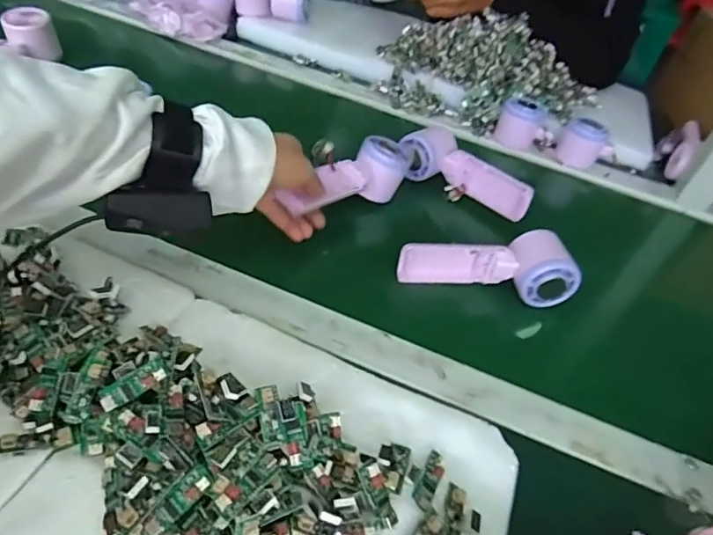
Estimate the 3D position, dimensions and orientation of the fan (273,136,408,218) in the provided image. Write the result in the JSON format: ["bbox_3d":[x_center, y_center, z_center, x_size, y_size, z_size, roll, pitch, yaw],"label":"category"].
[{"bbox_3d":[-0.015,-0.082,0.518,0.052,0.048,0.164,36,47,26],"label":"fan"}]

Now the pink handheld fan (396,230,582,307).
[{"bbox_3d":[0.125,-0.006,0.493,0.169,0.053,0.056,9,46,-4],"label":"pink handheld fan"}]

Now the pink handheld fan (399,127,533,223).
[{"bbox_3d":[0.125,-0.113,0.593,0.166,0.062,0.043,28,45,15],"label":"pink handheld fan"}]

